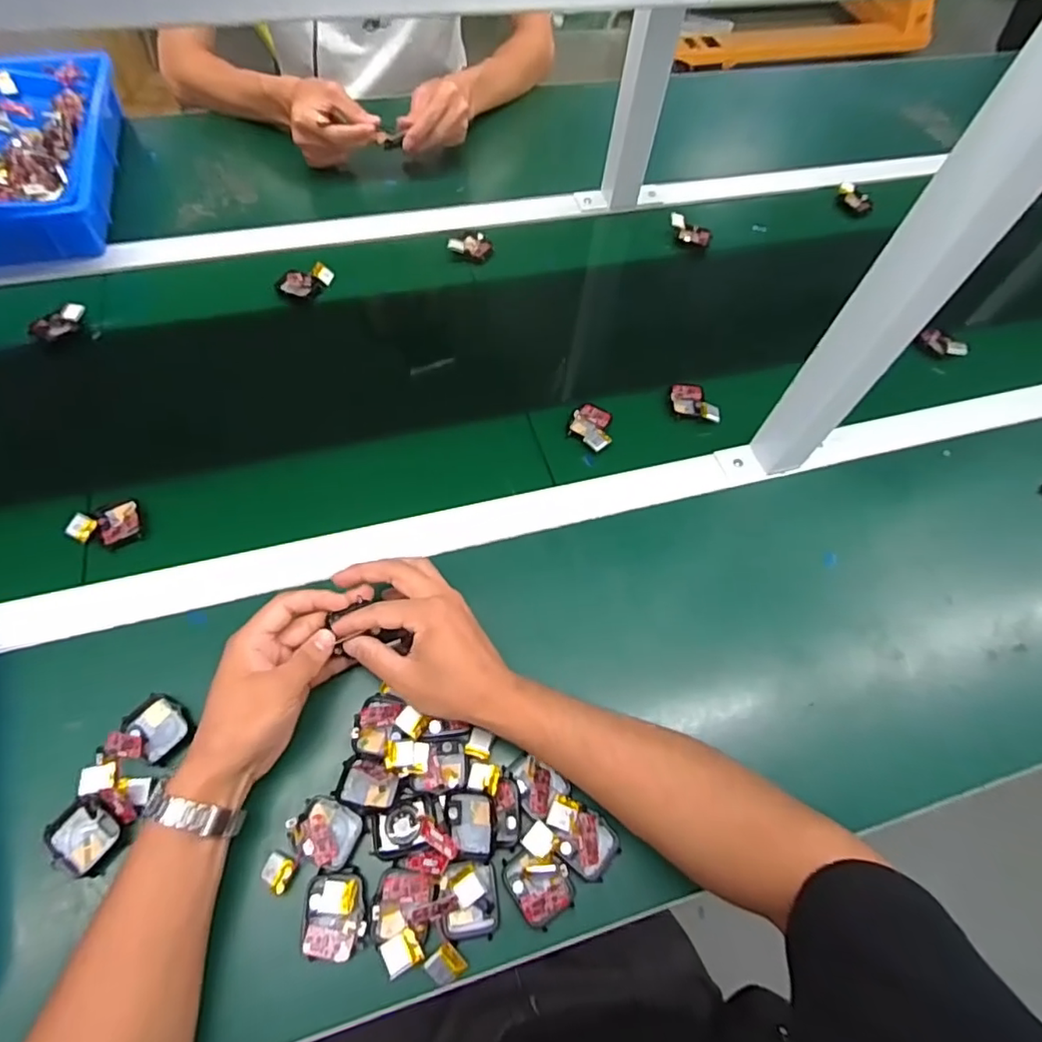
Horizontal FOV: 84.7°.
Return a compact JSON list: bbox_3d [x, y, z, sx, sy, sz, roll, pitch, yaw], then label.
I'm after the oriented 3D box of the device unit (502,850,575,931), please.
[{"bbox_3d":[0.012,0.245,0.385,0.040,0.016,0.045,-24,66,-16],"label":"device unit"}]

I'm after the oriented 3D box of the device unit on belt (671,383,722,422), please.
[{"bbox_3d":[0.185,-0.126,0.608,0.053,0.014,0.040,17,62,5],"label":"device unit on belt"}]

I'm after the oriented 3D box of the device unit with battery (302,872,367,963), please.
[{"bbox_3d":[-0.121,0.256,0.371,0.038,0.009,0.047,-6,62,-8],"label":"device unit with battery"}]

